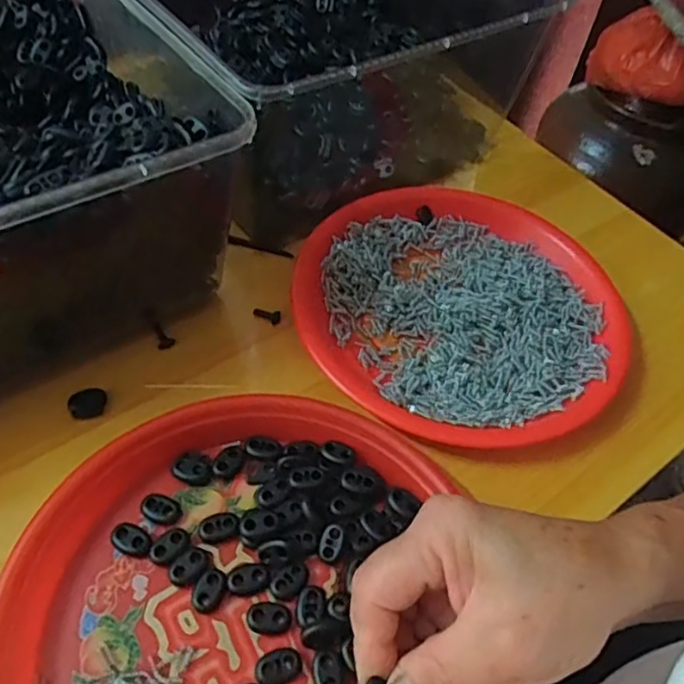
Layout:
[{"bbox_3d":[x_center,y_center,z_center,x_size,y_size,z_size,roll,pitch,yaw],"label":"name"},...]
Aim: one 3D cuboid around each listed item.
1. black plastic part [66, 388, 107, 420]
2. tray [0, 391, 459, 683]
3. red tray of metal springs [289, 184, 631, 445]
[{"bbox_3d":[-0.153,0.037,0.375,0.021,0.005,0.019,-23,58,-19],"label":"black plastic part"},{"bbox_3d":[-0.048,0.131,0.301,0.224,0.029,0.221,2,53,-2],"label":"tray"},{"bbox_3d":[0.081,-0.028,0.435,0.220,0.024,0.220,10,53,4],"label":"red tray of metal springs"}]

